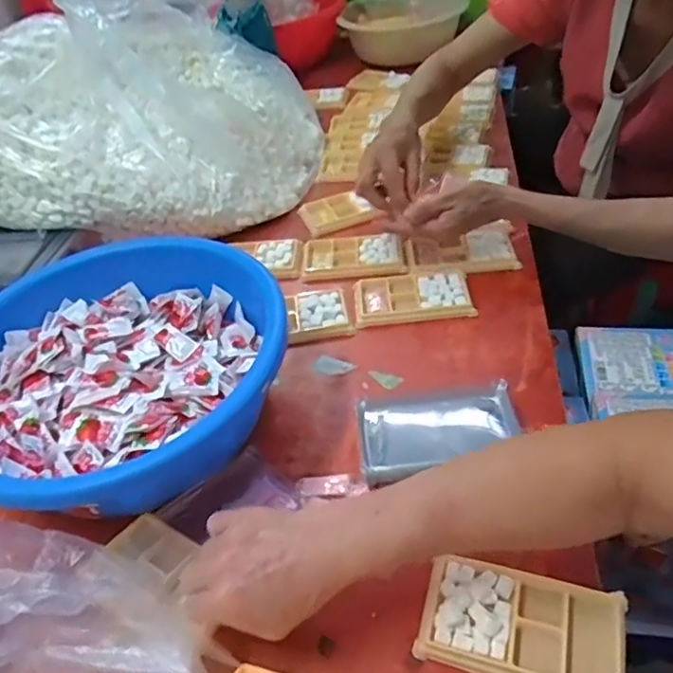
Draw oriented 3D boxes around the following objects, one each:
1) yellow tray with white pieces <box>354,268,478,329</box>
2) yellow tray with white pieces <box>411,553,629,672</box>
[{"bbox_3d":[0.090,-0.049,0.685,0.136,0.011,0.081,-3,43,6],"label":"yellow tray with white pieces"},{"bbox_3d":[0.133,0.205,0.411,0.136,0.015,0.079,8,45,17],"label":"yellow tray with white pieces"}]

